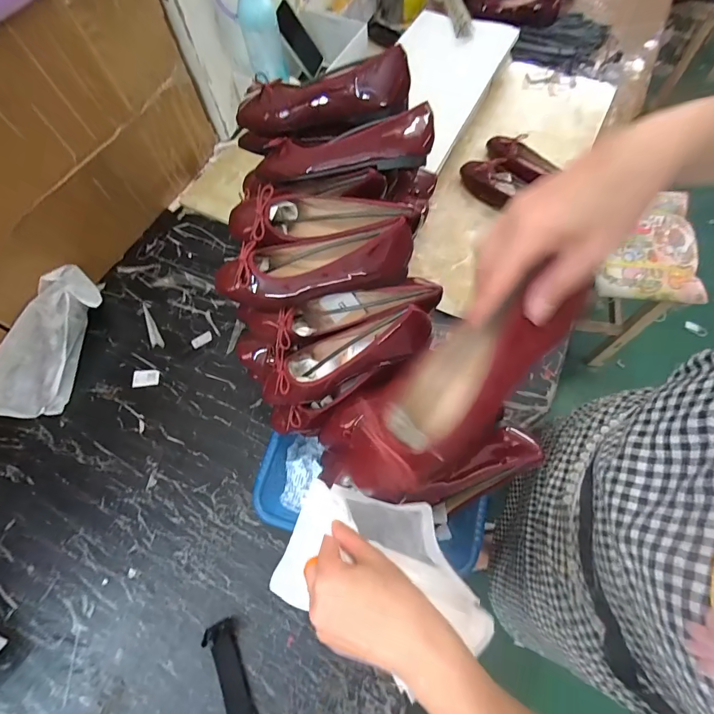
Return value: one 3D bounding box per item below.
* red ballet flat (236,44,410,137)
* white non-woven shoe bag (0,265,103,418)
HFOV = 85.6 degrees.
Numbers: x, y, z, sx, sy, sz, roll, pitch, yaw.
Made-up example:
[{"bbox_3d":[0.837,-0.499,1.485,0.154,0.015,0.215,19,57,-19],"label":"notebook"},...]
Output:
[{"bbox_3d":[-0.060,-0.347,0.525,0.261,0.070,0.052,3,62,23],"label":"red ballet flat"},{"bbox_3d":[-0.580,-0.032,0.734,0.112,0.091,0.299,13,77,8],"label":"white non-woven shoe bag"}]

